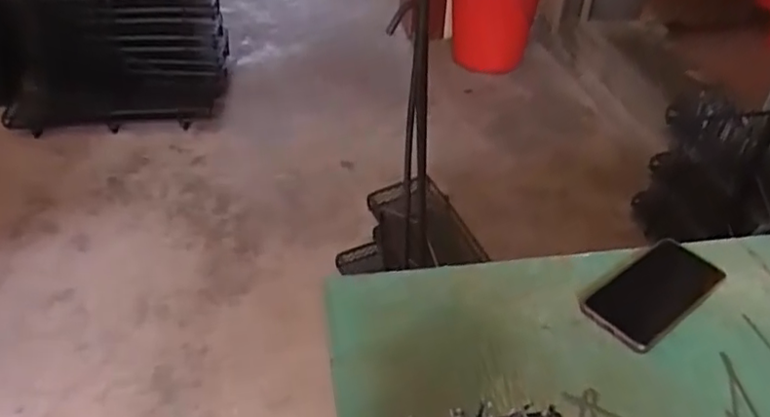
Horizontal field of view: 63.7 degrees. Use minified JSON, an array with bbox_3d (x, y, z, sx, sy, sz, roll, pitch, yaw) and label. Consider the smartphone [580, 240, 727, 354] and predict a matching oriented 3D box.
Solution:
[{"bbox_3d":[0.276,0.085,0.636,0.159,0.012,0.075,-26,46,-31],"label":"smartphone"}]

